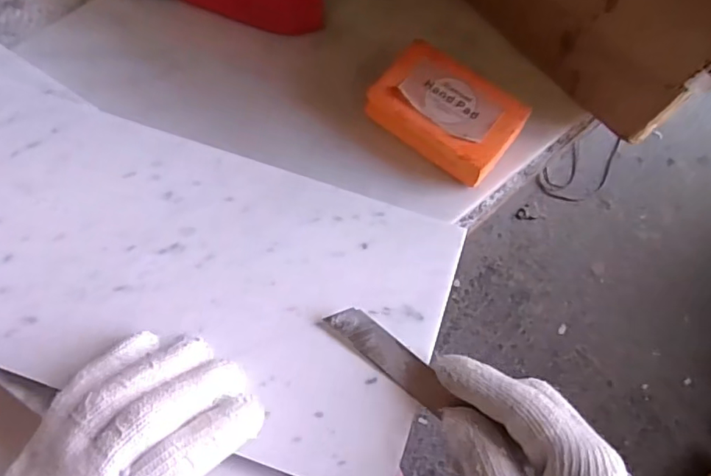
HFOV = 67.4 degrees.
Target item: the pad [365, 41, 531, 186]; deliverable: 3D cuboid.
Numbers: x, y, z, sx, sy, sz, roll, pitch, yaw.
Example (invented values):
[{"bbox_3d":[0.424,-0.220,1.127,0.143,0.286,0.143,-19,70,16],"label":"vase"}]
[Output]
[{"bbox_3d":[0.061,-0.085,0.359,0.094,0.026,0.063,34,77,9],"label":"pad"}]

